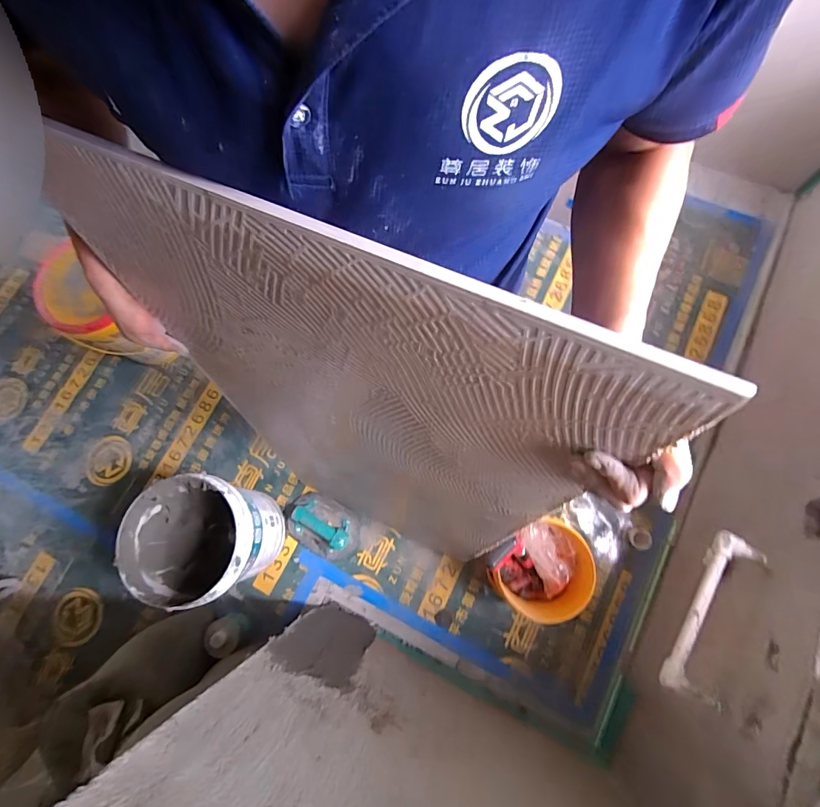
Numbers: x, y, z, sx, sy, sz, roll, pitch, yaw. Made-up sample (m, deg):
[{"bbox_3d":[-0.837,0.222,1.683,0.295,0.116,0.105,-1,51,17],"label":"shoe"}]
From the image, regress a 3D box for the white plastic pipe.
[{"bbox_3d":[0.630,0.440,0.893,0.073,0.083,0.337,28,79,10],"label":"white plastic pipe"}]

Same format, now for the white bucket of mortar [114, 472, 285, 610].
[{"bbox_3d":[-0.552,0.377,1.179,0.302,0.338,0.295,-1,76,4],"label":"white bucket of mortar"}]

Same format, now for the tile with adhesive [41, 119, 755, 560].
[{"bbox_3d":[-0.082,0.097,0.752,0.544,1.081,0.022,25,69,9],"label":"tile with adhesive"}]

